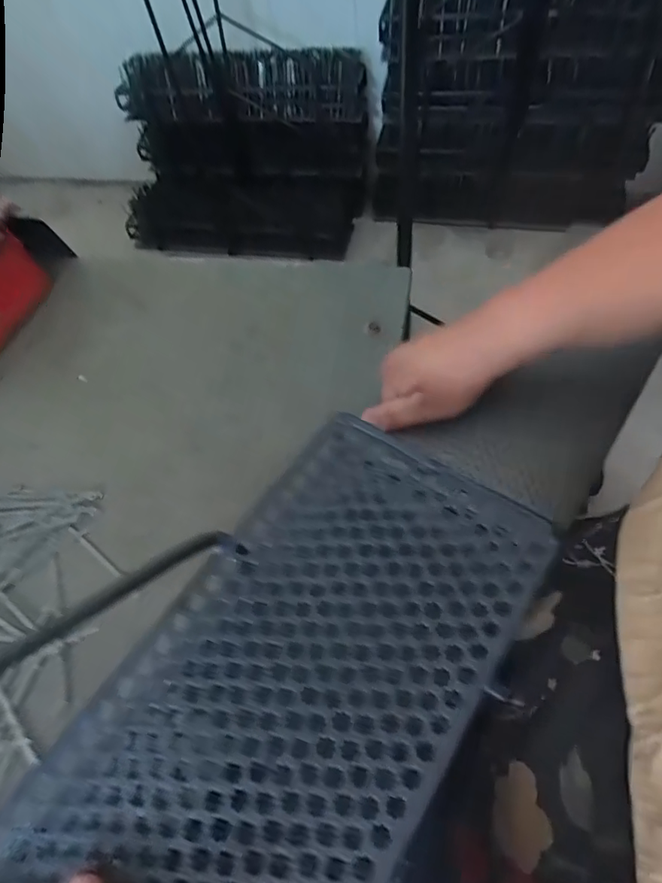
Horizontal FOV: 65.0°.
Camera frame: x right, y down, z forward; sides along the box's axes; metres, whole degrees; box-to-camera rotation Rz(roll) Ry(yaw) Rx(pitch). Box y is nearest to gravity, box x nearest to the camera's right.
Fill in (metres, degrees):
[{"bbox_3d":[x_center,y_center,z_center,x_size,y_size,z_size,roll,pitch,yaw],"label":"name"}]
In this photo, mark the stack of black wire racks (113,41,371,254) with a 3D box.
[{"bbox_3d":[-0.203,-0.666,1.261,0.590,0.435,0.208,0,56,7],"label":"stack of black wire racks"}]

